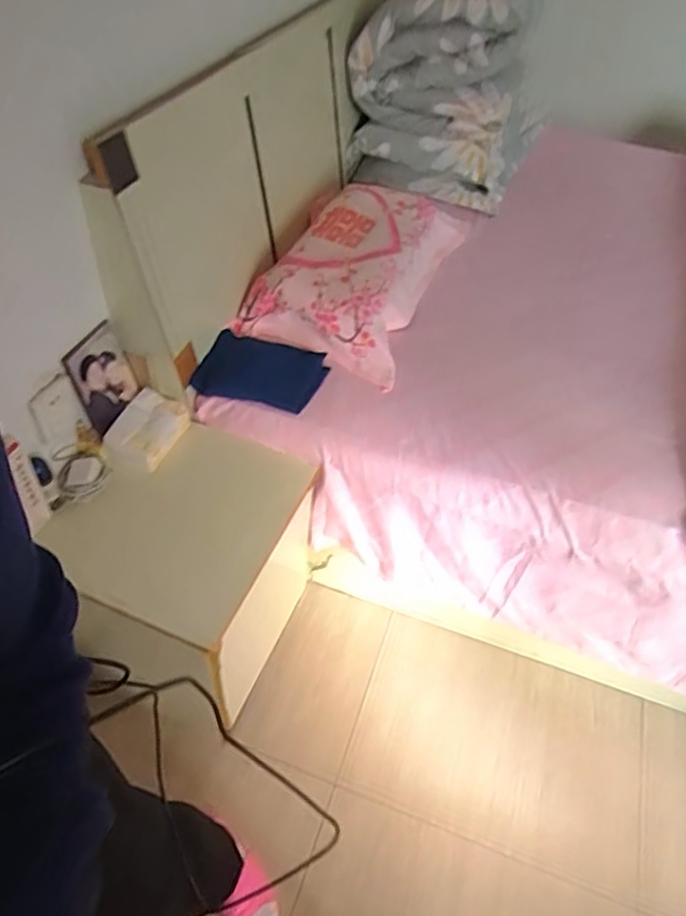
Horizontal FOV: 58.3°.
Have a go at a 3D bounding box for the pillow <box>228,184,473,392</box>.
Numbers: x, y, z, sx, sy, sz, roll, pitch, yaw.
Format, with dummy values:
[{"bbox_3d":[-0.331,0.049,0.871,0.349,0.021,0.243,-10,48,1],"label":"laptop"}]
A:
[{"bbox_3d":[0.036,-0.451,1.398,0.368,0.153,0.616,19,50,11],"label":"pillow"}]

